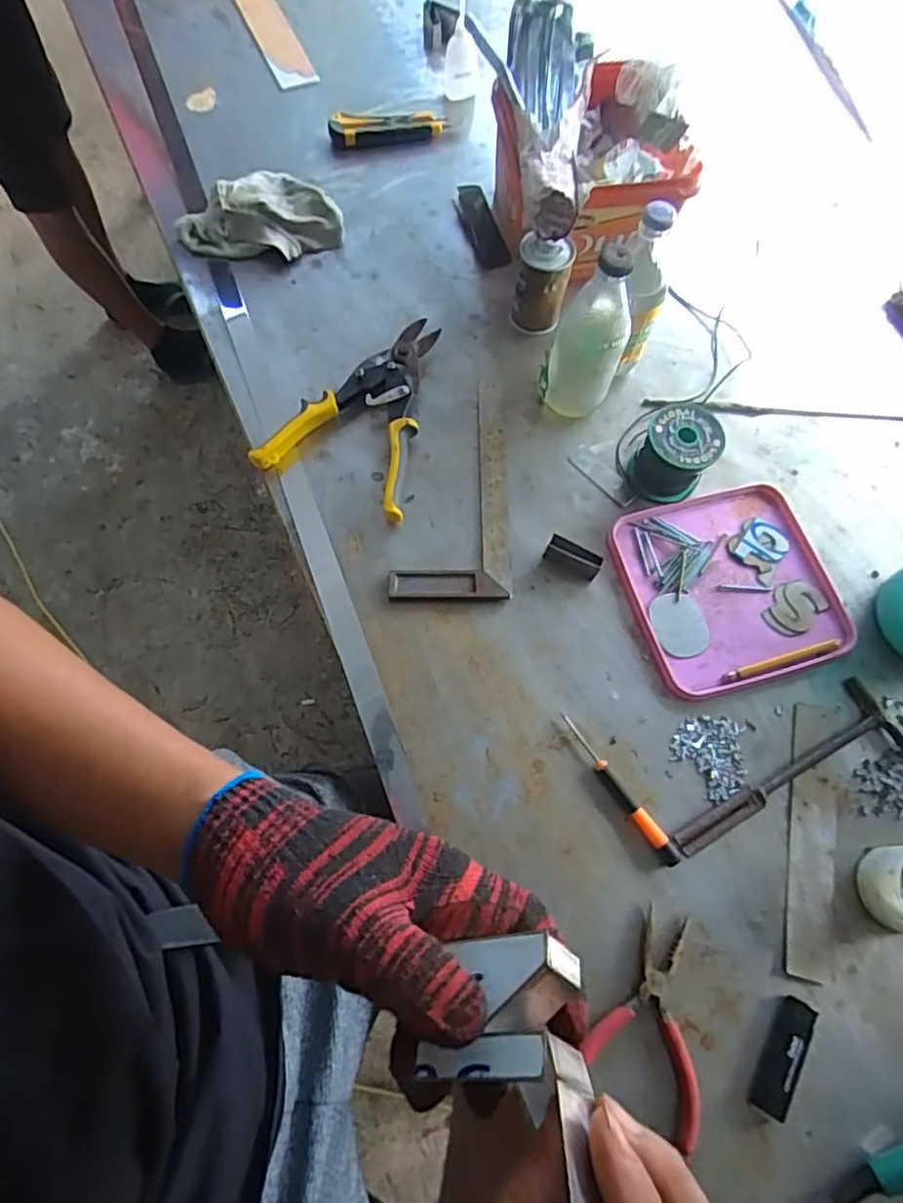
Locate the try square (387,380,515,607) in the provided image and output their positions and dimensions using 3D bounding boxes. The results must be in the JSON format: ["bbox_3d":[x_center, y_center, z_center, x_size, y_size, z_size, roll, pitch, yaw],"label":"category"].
[{"bbox_3d":[0.000,-0.112,0.625,0.112,0.011,0.237,1,69,-3],"label":"try square"}]

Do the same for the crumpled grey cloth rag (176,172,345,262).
[{"bbox_3d":[-0.215,-0.443,0.727,0.182,0.045,0.107,5,69,-1],"label":"crumpled grey cloth rag"}]

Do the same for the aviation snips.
[{"bbox_3d":[-0.079,-0.201,0.647,0.149,0.030,0.221,23,69,6],"label":"aviation snips"}]

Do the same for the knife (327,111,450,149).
[{"bbox_3d":[-0.078,-0.589,0.794,0.147,0.026,0.028,-11,70,-5],"label":"knife"}]

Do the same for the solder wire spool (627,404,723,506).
[{"bbox_3d":[0.217,-0.143,0.618,0.066,0.063,0.072,1,69,-3],"label":"solder wire spool"}]

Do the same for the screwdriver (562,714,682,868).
[{"bbox_3d":[0.137,0.154,0.525,0.013,0.011,0.141,-33,74,-14],"label":"screwdriver"}]

